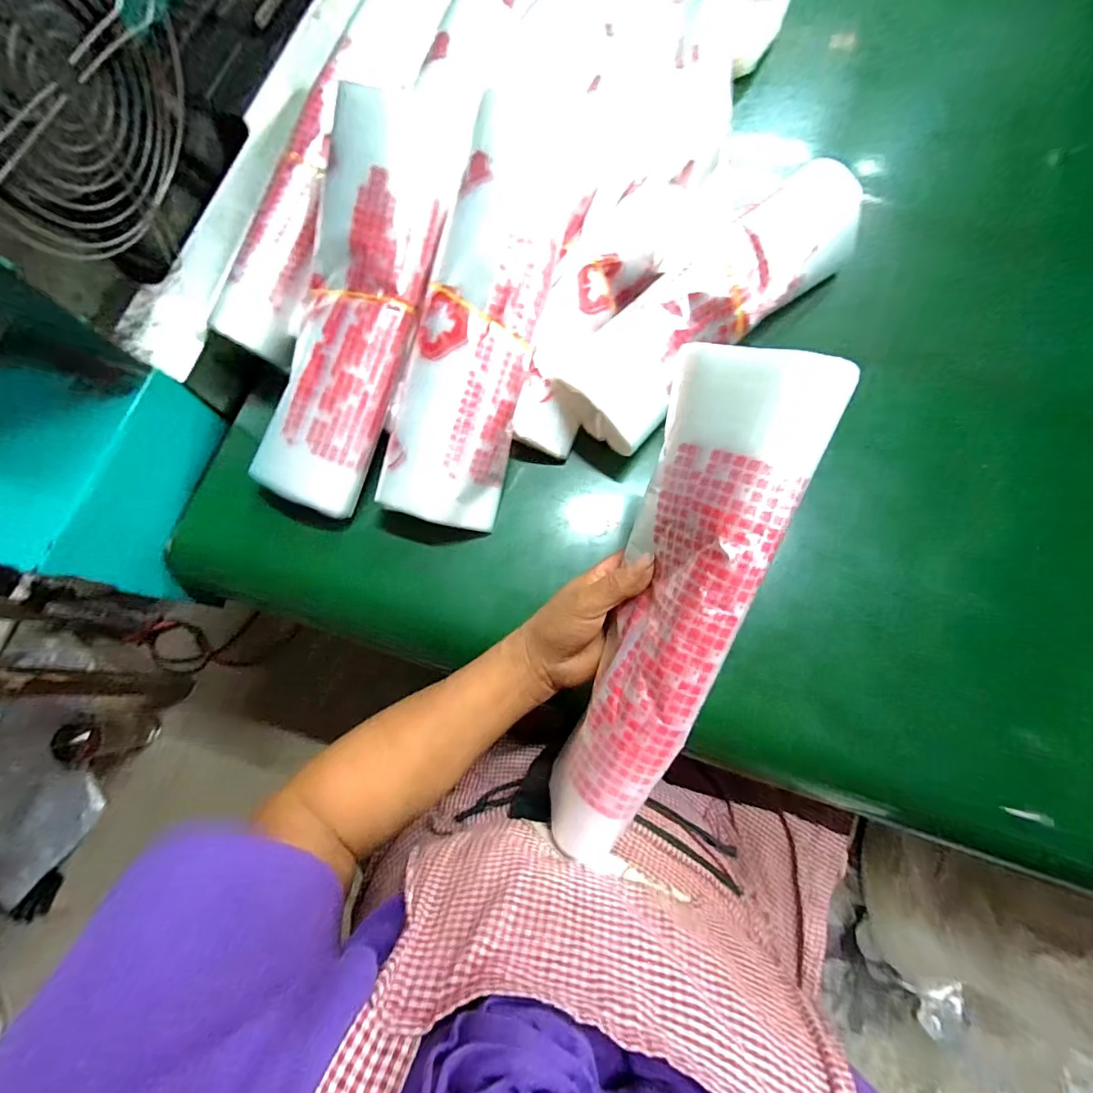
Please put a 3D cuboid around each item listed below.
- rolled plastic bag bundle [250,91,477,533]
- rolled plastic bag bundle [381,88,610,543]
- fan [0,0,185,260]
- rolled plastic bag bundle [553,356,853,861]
[{"bbox_3d":[-0.149,-0.183,0.378,0.094,0.039,0.311,19,97,5],"label":"rolled plastic bag bundle"},{"bbox_3d":[-0.040,-0.205,0.369,0.090,0.046,0.284,18,97,5],"label":"rolled plastic bag bundle"},{"bbox_3d":[-0.266,-0.258,0.259,0.040,0.149,0.189,8,77,3],"label":"fan"},{"bbox_3d":[0.066,0.038,0.283,0.074,0.068,0.297,19,100,6],"label":"rolled plastic bag bundle"}]

